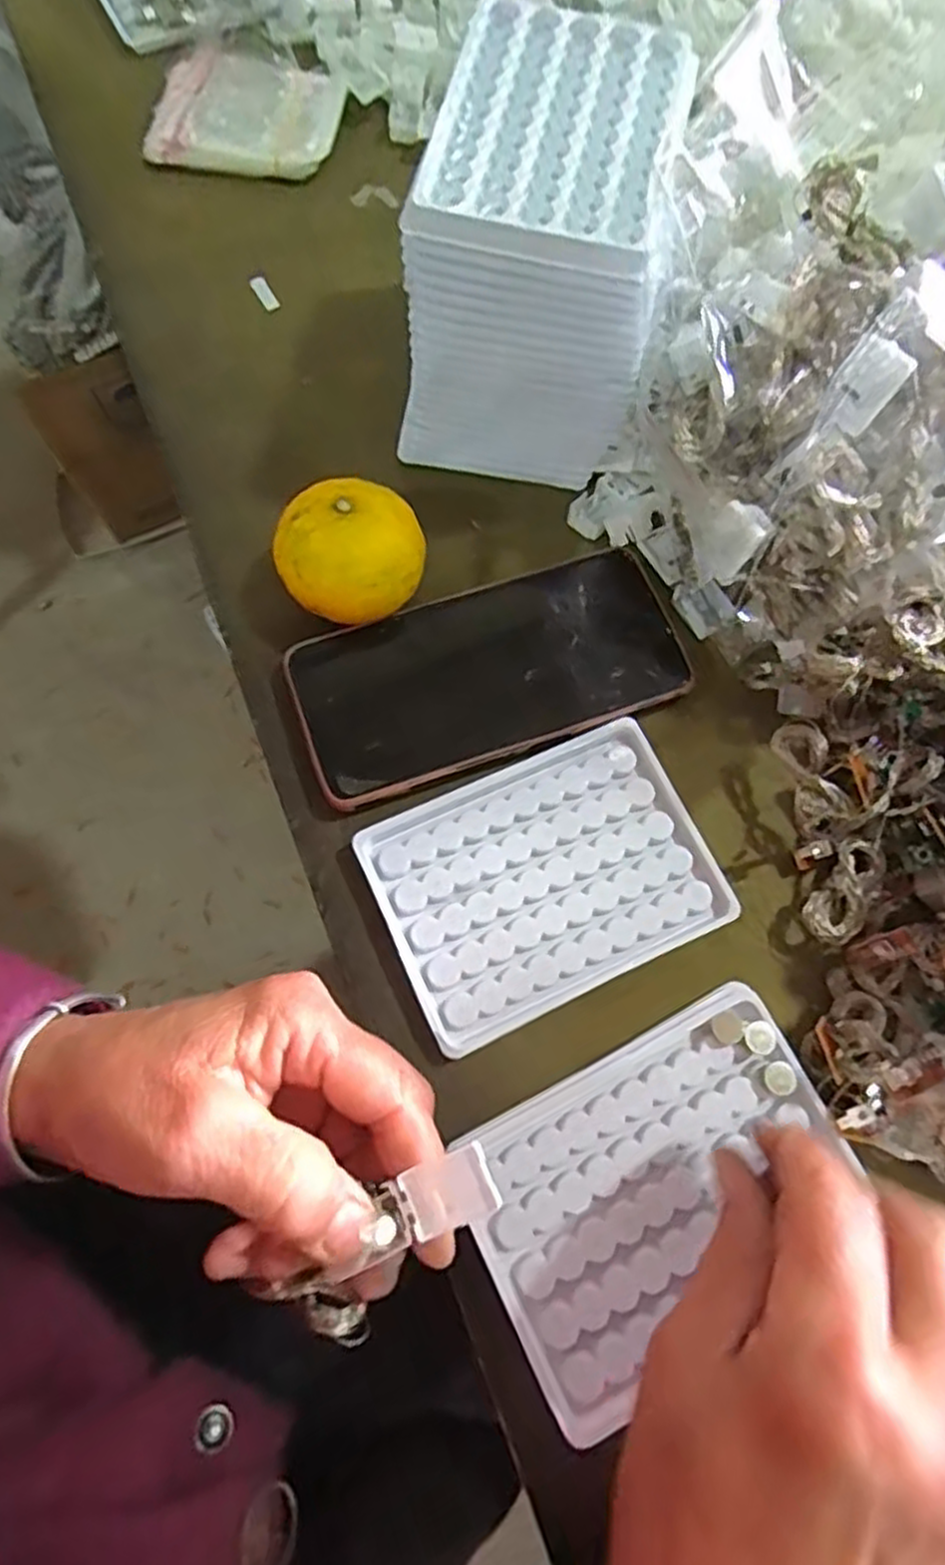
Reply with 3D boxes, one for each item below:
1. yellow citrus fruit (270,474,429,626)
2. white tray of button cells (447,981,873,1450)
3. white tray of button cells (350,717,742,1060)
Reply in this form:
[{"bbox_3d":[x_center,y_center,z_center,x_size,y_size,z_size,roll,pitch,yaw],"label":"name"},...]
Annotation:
[{"bbox_3d":[-0.052,-0.098,0.330,0.060,0.048,0.052,-11,74,-5],"label":"yellow citrus fruit"},{"bbox_3d":[0.065,0.141,0.265,0.128,0.012,0.091,-27,75,-9],"label":"white tray of button cells"},{"bbox_3d":[0.029,0.038,0.306,0.129,0.004,0.094,-24,75,-8],"label":"white tray of button cells"}]

